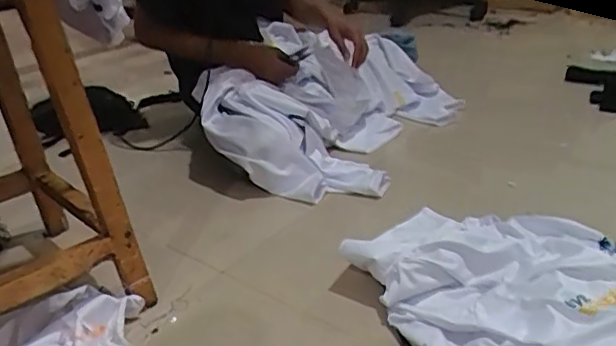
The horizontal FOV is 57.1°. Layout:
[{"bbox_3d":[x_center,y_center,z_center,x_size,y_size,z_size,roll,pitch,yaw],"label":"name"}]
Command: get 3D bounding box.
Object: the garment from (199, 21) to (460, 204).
[{"bbox_3d":[0.062,-0.163,1.297,0.385,0.270,0.636,12,31,27],"label":"garment"}]

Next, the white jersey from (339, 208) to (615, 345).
[{"bbox_3d":[0.278,0.170,0.758,0.501,0.082,0.357,19,35,37],"label":"white jersey"}]

